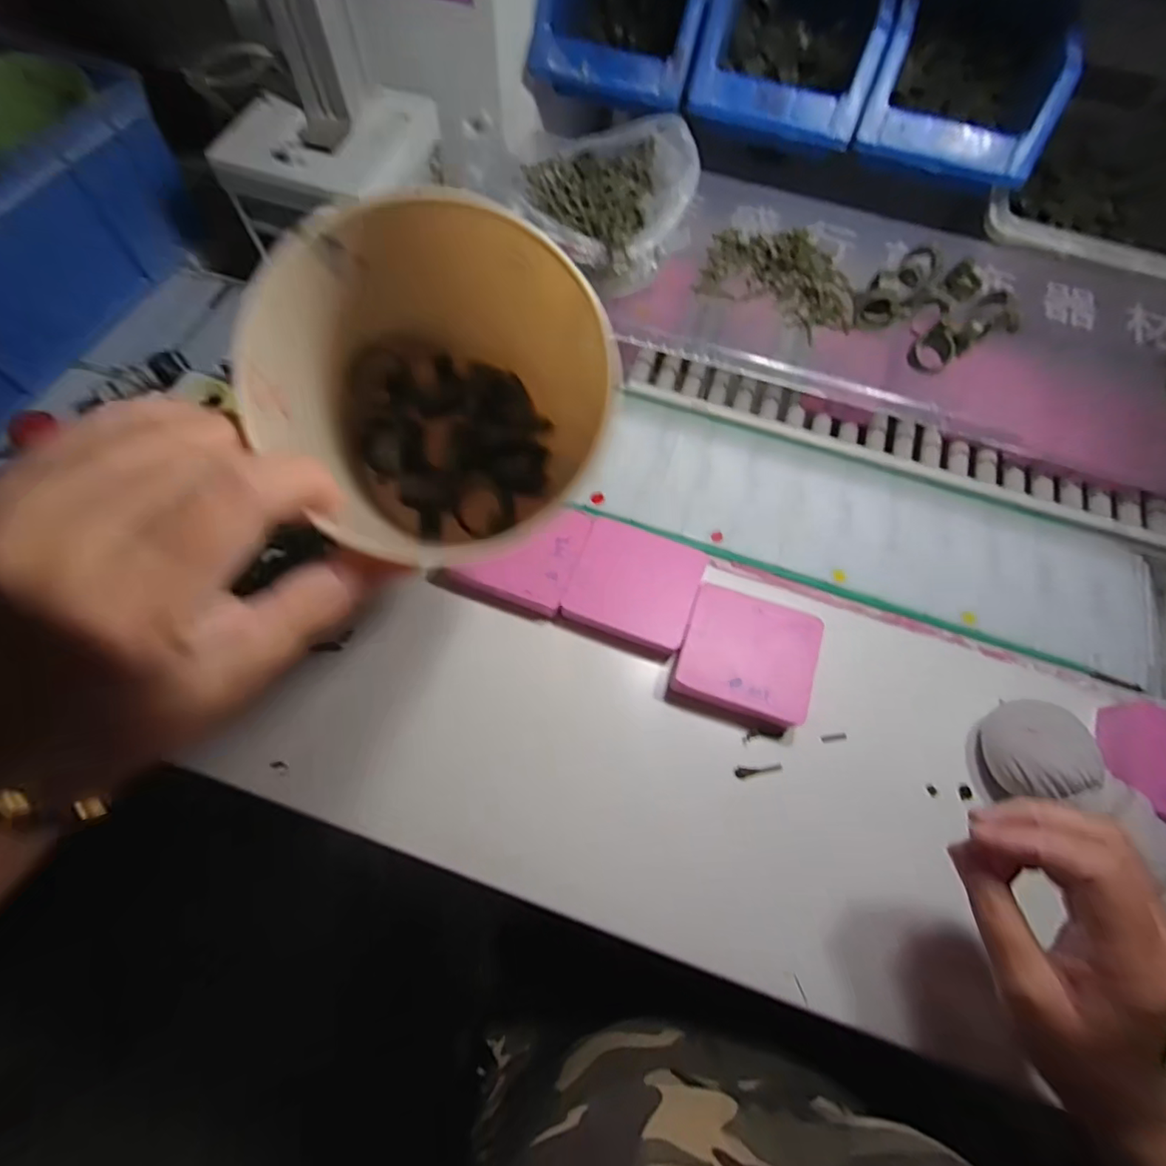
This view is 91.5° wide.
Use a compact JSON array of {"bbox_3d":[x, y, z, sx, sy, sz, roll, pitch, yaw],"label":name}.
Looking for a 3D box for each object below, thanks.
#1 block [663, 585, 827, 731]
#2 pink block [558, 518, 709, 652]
[{"bbox_3d":[0.112,0.051,0.389,0.088,0.025,0.082,19,68,6],"label":"block"},{"bbox_3d":[0.037,0.001,0.409,0.087,0.020,0.082,20,68,6],"label":"pink block"}]

